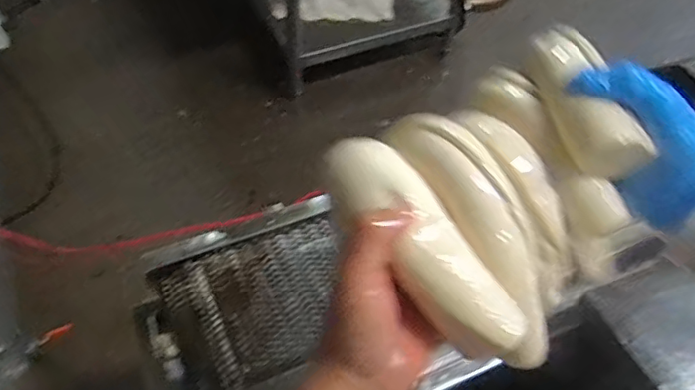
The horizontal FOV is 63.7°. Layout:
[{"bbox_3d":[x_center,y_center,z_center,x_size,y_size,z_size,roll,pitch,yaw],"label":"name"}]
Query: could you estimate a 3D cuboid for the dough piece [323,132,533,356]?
[{"bbox_3d":[0.042,0.025,0.324,0.045,0.036,0.152,-32,74,-24],"label":"dough piece"}]

